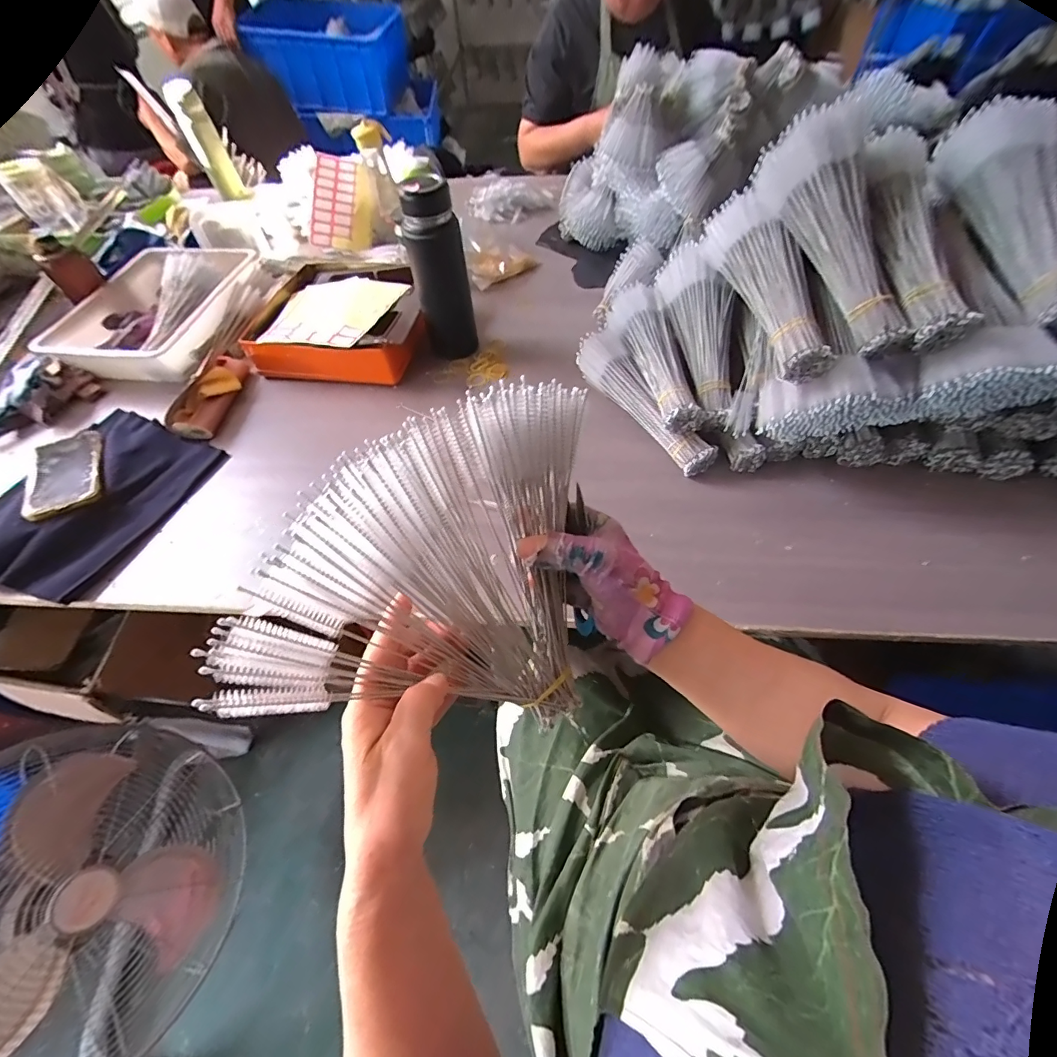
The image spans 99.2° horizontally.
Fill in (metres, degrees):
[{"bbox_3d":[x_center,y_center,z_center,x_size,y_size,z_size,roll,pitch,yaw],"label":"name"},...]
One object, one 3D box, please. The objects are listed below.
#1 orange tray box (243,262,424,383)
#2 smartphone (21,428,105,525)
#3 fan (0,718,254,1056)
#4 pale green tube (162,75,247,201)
[{"bbox_3d":[-0.312,-0.362,0.770,0.294,0.071,0.278,3,56,6],"label":"orange tray box"},{"bbox_3d":[-0.615,-0.078,0.600,0.080,0.008,0.164,-23,54,-20],"label":"smartphone"},{"bbox_3d":[-0.696,0.602,0.683,0.287,0.422,0.472,-5,56,0],"label":"fan"},{"bbox_3d":[-0.751,-0.898,1.048,0.065,0.211,0.070,-36,61,-19],"label":"pale green tube"}]

